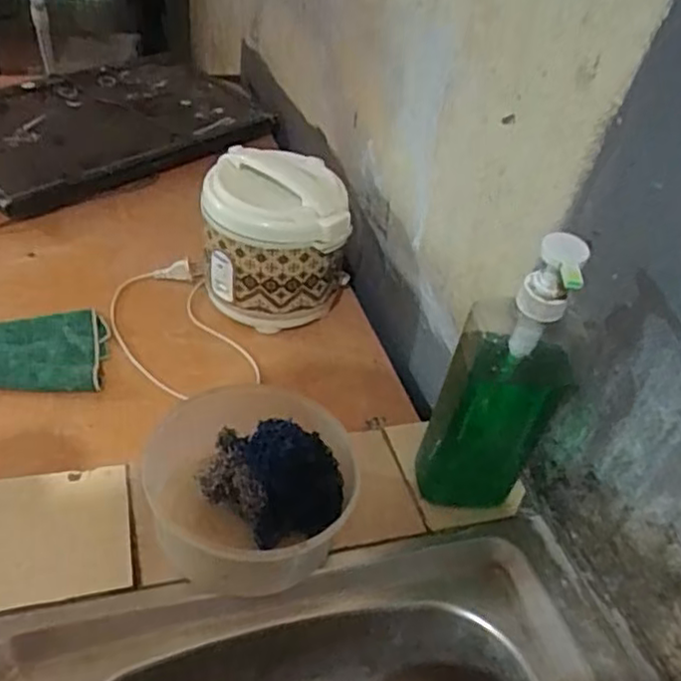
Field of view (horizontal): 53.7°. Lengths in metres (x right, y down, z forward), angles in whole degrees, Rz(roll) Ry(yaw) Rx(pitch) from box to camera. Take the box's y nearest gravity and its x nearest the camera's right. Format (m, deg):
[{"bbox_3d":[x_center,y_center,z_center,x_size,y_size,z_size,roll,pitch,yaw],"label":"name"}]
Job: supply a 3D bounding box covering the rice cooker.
[{"bbox_3d":[-0.088,-0.127,0.897,0.184,0.193,0.166,-3,40,-13],"label":"rice cooker"}]

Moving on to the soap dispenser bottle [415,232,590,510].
[{"bbox_3d":[0.136,0.038,0.562,0.096,0.287,0.073,26,42,21],"label":"soap dispenser bottle"}]

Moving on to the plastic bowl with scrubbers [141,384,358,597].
[{"bbox_3d":[-0.069,0.124,0.565,0.172,0.085,0.168,5,39,-4],"label":"plastic bowl with scrubbers"}]

